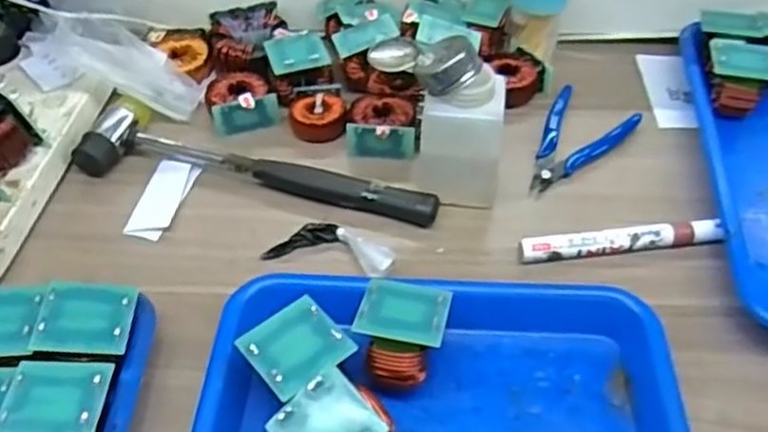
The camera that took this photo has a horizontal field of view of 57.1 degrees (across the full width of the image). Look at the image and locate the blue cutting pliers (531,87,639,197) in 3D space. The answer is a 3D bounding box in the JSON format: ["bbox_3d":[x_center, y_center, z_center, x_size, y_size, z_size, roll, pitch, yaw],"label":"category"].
[{"bbox_3d":[0.141,-0.057,0.542,0.065,0.015,0.117,29,53,25],"label":"blue cutting pliers"}]

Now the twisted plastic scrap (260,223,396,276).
[{"bbox_3d":[-0.034,0.020,0.463,0.085,0.014,0.034,12,48,11],"label":"twisted plastic scrap"}]

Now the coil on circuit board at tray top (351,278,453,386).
[{"bbox_3d":[0.010,0.068,0.394,0.047,0.046,0.049,10,47,9],"label":"coil on circuit board at tray top"}]

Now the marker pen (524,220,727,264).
[{"bbox_3d":[0.155,0.019,0.467,0.133,0.019,0.018,-4,47,-4],"label":"marker pen"}]

